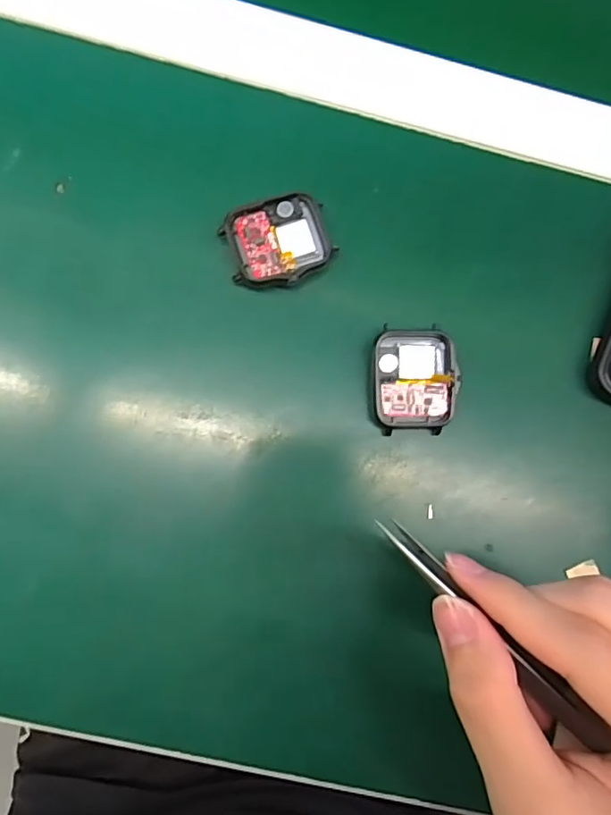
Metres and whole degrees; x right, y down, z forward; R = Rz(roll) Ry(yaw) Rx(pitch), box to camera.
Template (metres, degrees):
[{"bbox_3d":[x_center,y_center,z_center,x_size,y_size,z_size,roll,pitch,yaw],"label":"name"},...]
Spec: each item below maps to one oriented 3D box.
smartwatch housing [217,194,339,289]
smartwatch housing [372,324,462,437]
[{"bbox_3d":[-0.012,-0.075,0.242,0.046,0.006,0.039,-16,84,-7],"label":"smartwatch housing"},{"bbox_3d":[0.049,-0.012,0.240,0.037,0.008,0.045,2,82,-5],"label":"smartwatch housing"}]

